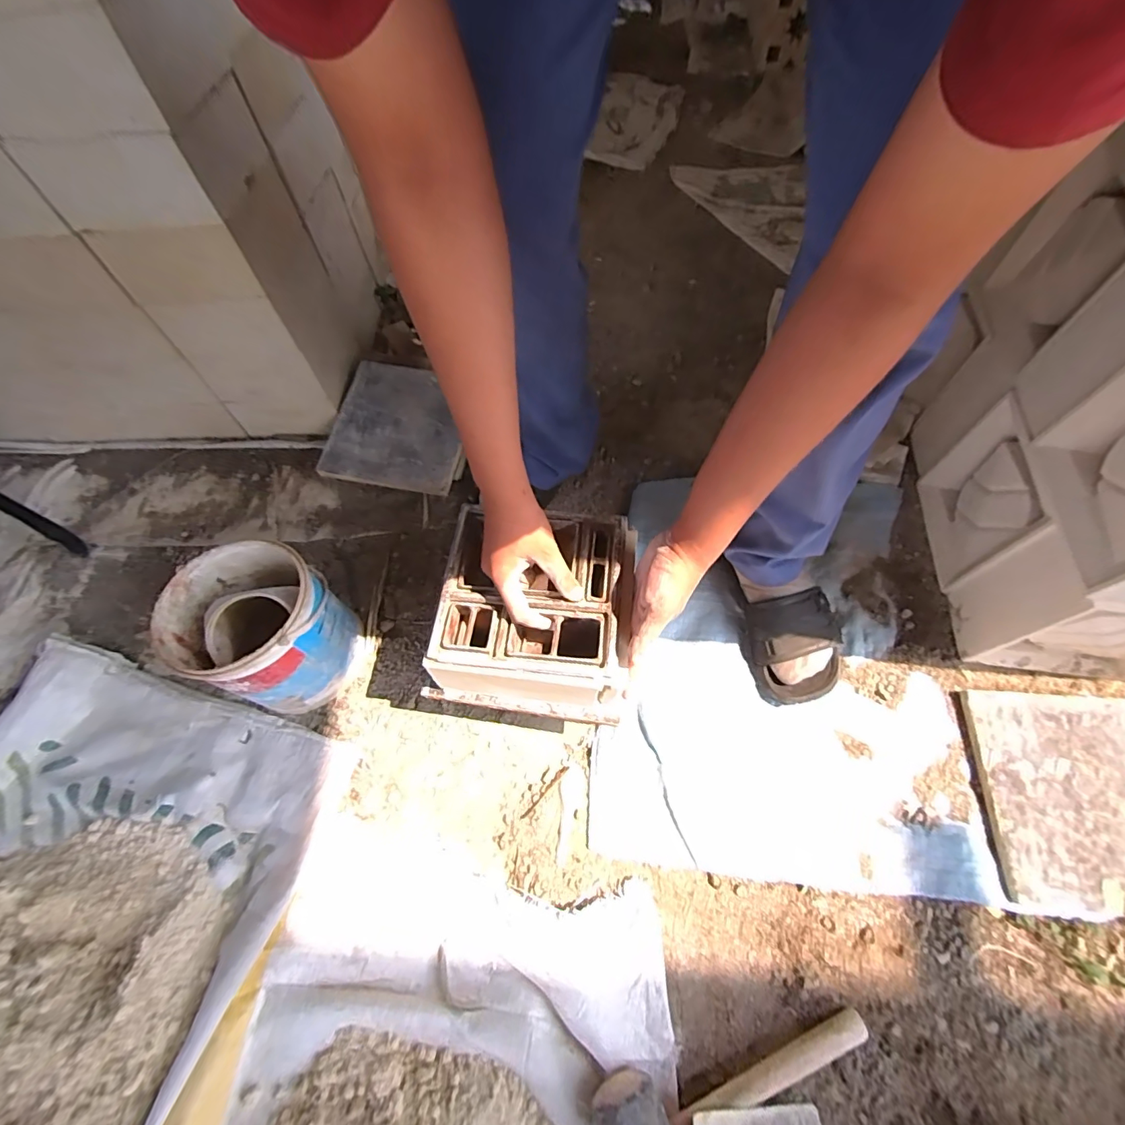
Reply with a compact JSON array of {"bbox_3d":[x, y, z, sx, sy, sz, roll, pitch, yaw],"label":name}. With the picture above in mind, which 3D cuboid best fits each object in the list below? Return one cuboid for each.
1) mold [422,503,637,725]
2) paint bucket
[{"bbox_3d":[-0.029,0.059,0.567,0.205,0.119,0.202,7,62,5],"label":"mold"},{"bbox_3d":[-0.388,0.091,0.648,0.172,0.186,0.168,-2,60,4],"label":"paint bucket"}]

